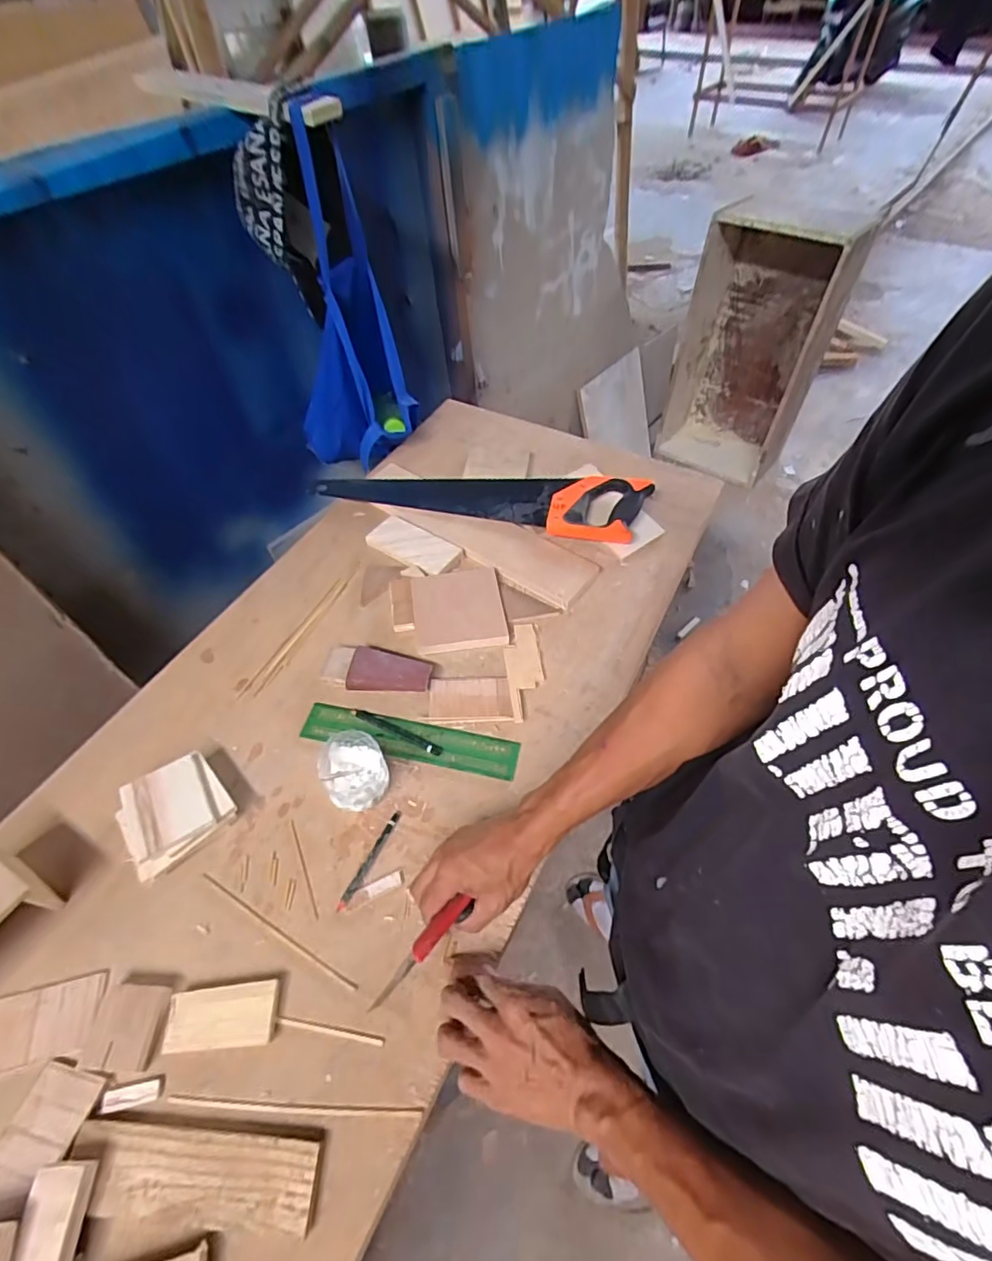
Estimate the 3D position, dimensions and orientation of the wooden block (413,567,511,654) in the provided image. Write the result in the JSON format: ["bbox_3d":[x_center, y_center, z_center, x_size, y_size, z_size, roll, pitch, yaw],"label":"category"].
[{"bbox_3d":[-0.050,-0.031,0.744,0.116,0.011,0.123,-7,55,-5],"label":"wooden block"}]

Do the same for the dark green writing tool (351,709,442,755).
[{"bbox_3d":[-0.117,0.116,0.654,0.120,0.007,0.014,24,58,16],"label":"dark green writing tool"}]

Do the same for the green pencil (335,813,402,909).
[{"bbox_3d":[-0.127,0.231,0.572,0.010,0.008,0.105,23,58,16],"label":"green pencil"}]

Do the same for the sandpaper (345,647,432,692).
[{"bbox_3d":[-0.128,0.047,0.692,0.098,0.026,0.053,3,55,2],"label":"sandpaper"}]

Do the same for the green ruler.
[{"bbox_3d":[-0.101,0.126,0.653,0.252,0.006,0.046,10,53,8],"label":"green ruler"}]

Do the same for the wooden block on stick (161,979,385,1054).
[{"bbox_3d":[-0.194,0.334,0.491,0.179,0.016,0.048,-2,55,-1],"label":"wooden block on stick"}]

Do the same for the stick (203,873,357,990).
[{"bbox_3d":[-0.211,0.286,0.540,0.191,0.004,0.007,25,58,17],"label":"stick"}]

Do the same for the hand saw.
[{"bbox_3d":[-0.031,-0.218,0.870,0.522,0.042,0.121,11,55,8],"label":"hand saw"}]

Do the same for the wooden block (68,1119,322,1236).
[{"bbox_3d":[-0.231,0.415,0.432,0.187,0.014,0.051,3,55,2],"label":"wooden block"}]

